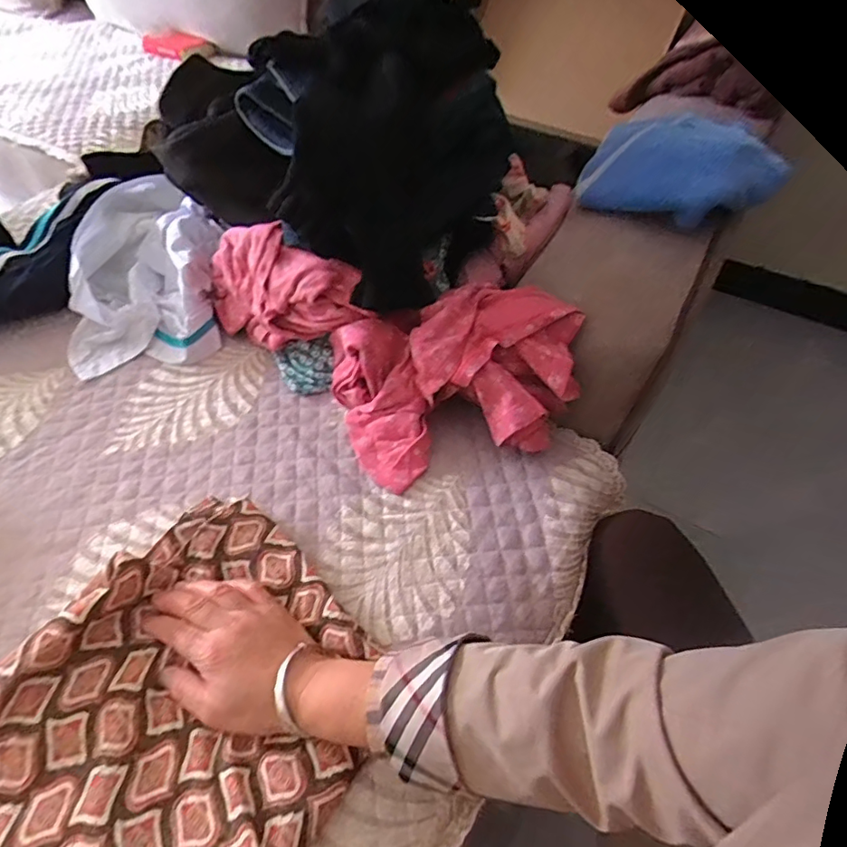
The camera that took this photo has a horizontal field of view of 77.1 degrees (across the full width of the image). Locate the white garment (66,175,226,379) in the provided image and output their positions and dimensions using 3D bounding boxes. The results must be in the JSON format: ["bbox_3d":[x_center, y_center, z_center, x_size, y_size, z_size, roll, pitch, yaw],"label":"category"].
[{"bbox_3d":[-0.345,-0.193,0.676,0.170,0.099,0.278,-3,51,-4],"label":"white garment"}]

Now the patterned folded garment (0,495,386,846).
[{"bbox_3d":[-0.187,0.220,0.367,0.249,0.041,0.333,28,53,19],"label":"patterned folded garment"}]

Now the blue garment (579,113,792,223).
[{"bbox_3d":[0.297,-0.295,0.621,0.217,0.096,0.111,13,47,28],"label":"blue garment"}]

